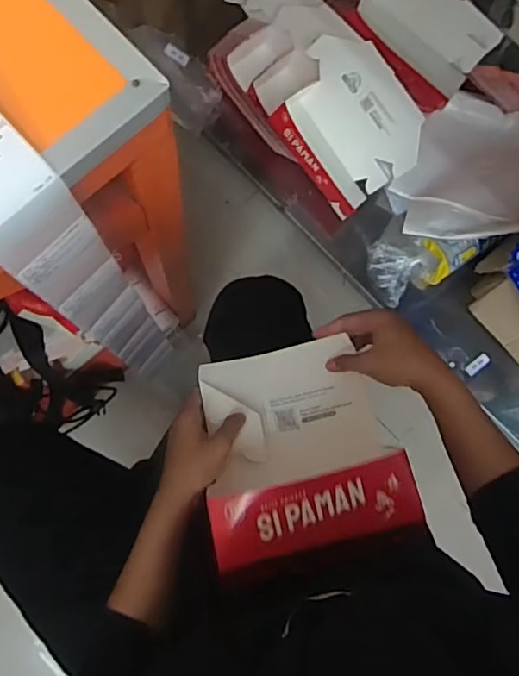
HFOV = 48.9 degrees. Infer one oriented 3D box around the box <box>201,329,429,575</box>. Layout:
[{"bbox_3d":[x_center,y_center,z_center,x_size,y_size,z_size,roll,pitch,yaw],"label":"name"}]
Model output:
[{"bbox_3d":[0.043,0.089,0.534,0.179,0.134,0.170,-10,83,-7],"label":"box"}]

